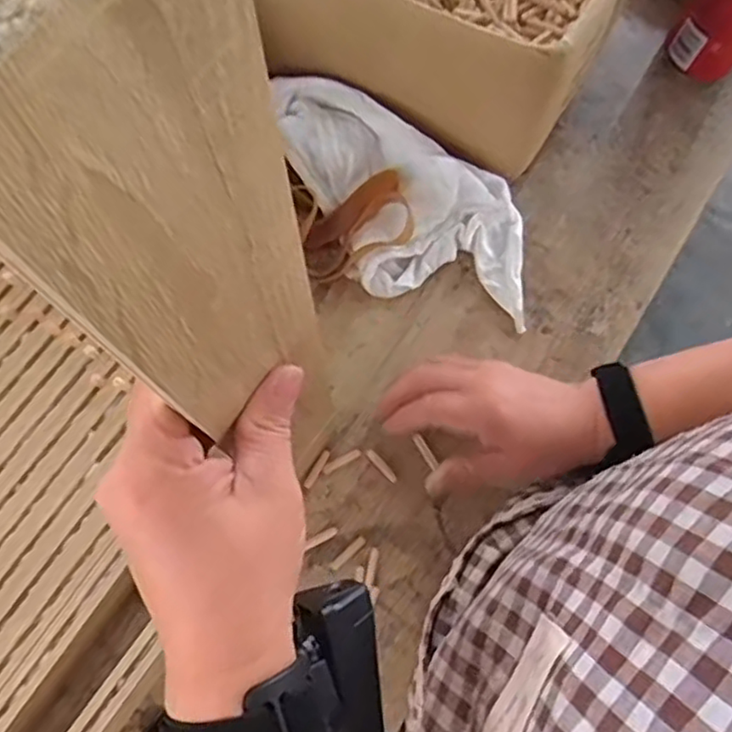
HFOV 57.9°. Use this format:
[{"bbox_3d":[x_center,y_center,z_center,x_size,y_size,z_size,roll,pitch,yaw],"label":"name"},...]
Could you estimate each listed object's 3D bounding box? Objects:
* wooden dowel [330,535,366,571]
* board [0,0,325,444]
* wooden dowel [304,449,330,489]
[{"bbox_3d":[-0.013,0.134,0.473,0.030,0.004,0.007,-41,79,-12],"label":"wooden dowel"},{"bbox_3d":[-0.043,-0.027,0.184,0.012,0.197,0.066,33,77,11],"label":"board"},{"bbox_3d":[-0.036,0.076,0.488,0.007,0.004,0.030,30,75,6],"label":"wooden dowel"}]

